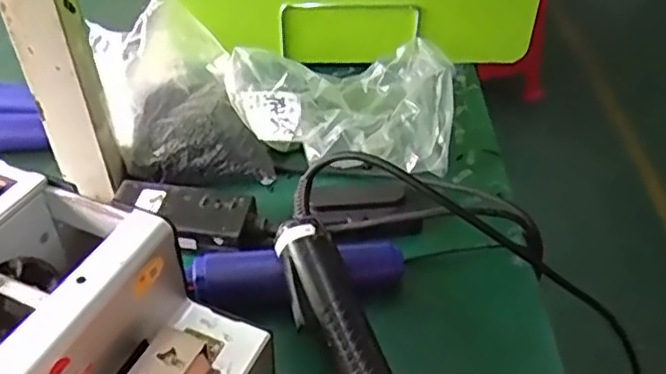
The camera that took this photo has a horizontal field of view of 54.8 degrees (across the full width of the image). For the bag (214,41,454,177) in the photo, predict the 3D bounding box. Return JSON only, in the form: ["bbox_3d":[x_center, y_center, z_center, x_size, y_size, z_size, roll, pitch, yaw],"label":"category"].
[{"bbox_3d":[0.007,-0.093,0.620,0.216,0.078,0.165,-1,41,-2],"label":"bag"}]

